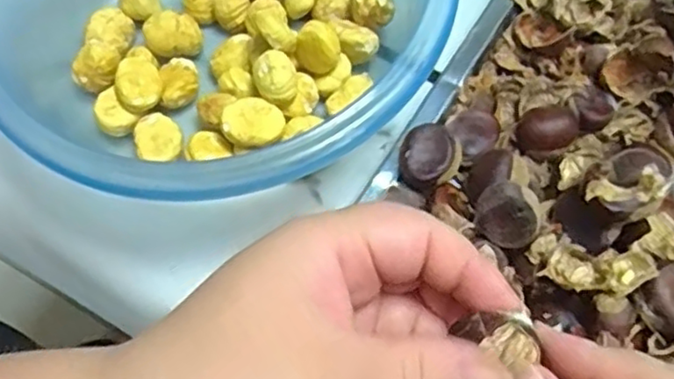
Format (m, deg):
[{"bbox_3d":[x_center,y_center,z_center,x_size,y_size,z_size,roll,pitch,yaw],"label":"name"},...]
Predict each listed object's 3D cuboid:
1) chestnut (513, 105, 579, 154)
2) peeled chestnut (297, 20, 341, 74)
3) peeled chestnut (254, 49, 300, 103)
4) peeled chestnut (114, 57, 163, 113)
[{"bbox_3d":[0.101,-0.028,0.314,0.027,0.013,0.023,-28,68,-10],"label":"chestnut"},{"bbox_3d":[-0.009,-0.070,0.327,0.021,0.020,0.017,-6,66,-1],"label":"peeled chestnut"},{"bbox_3d":[-0.029,-0.054,0.315,0.019,0.014,0.021,-20,67,-7],"label":"peeled chestnut"},{"bbox_3d":[-0.100,-0.052,0.334,0.022,0.019,0.027,-25,67,-9],"label":"peeled chestnut"}]

